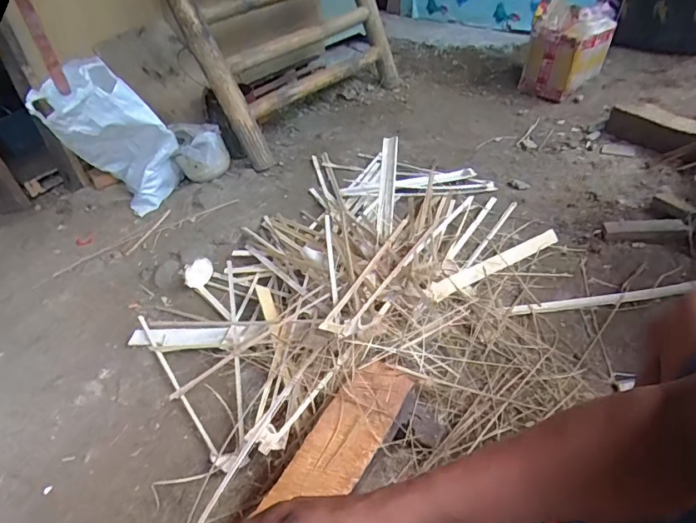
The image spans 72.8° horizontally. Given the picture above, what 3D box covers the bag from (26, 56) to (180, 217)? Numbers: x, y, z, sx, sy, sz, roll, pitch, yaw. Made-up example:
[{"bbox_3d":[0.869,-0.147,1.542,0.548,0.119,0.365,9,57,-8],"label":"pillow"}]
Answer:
[{"bbox_3d":[-0.683,-0.355,1.383,0.307,0.434,0.223,-21,39,-14],"label":"bag"}]

